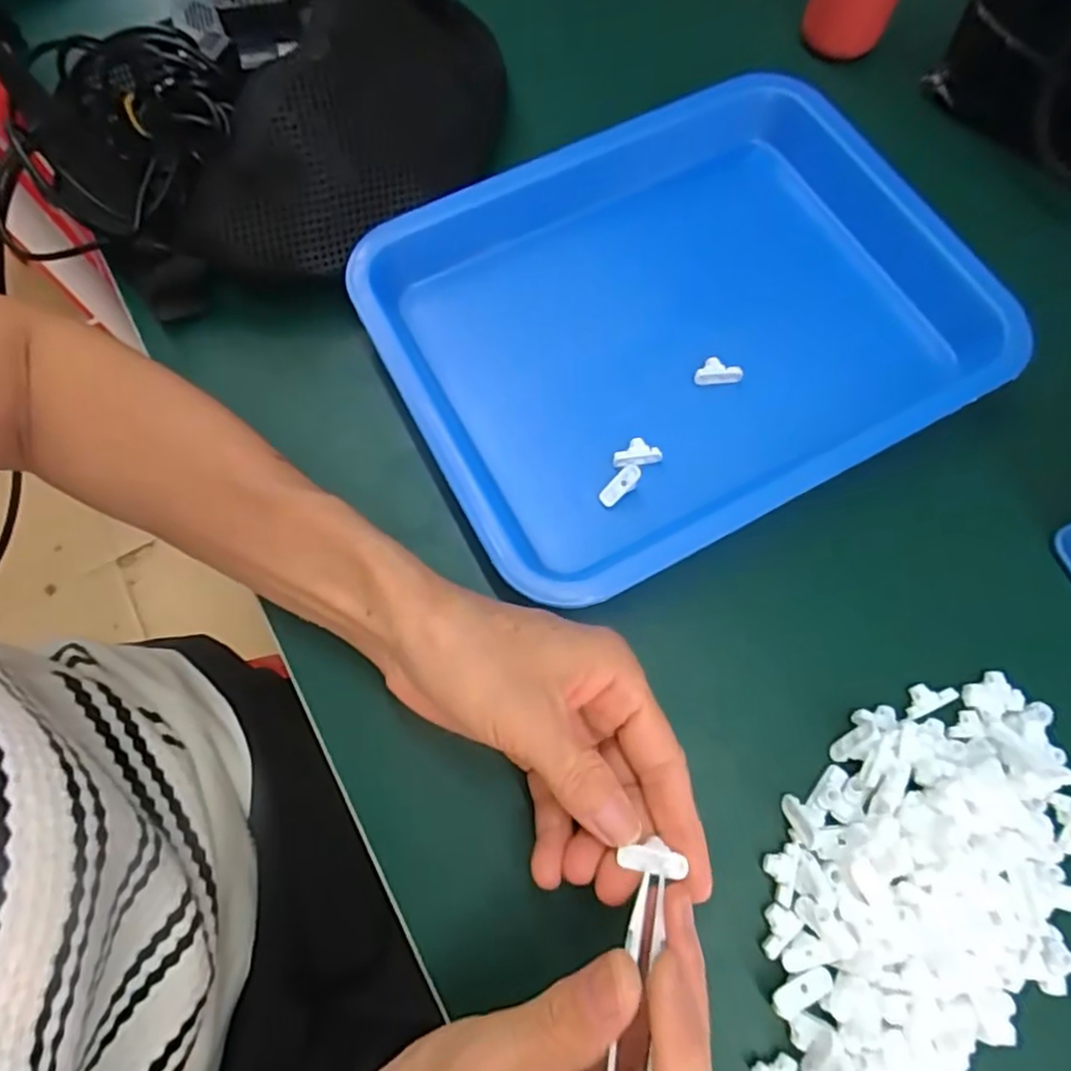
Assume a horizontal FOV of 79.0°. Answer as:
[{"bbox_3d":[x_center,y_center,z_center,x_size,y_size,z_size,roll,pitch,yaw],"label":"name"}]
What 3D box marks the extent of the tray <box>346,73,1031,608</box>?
[{"bbox_3d":[0.073,-0.114,0.327,0.289,0.037,0.224,-28,73,-8],"label":"tray"}]

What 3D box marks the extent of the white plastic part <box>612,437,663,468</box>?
[{"bbox_3d":[0.049,-0.040,0.314,0.023,0.007,0.011,-10,72,-3],"label":"white plastic part"}]

